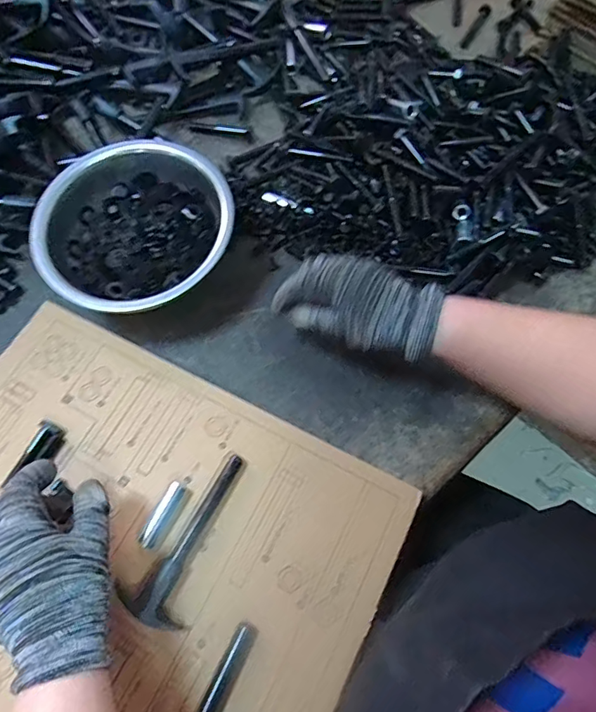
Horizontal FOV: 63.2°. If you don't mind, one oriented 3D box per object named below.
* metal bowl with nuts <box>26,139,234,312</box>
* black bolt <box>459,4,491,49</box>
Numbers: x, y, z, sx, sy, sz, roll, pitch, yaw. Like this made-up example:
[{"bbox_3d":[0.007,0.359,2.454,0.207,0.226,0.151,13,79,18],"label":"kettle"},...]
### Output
[{"bbox_3d":[-0.146,-0.112,0.443,0.159,0.060,0.164,0,66,-1],"label":"metal bowl with nuts"},{"bbox_3d":[0.228,-0.423,0.624,0.015,0.018,0.074,26,69,10],"label":"black bolt"}]

